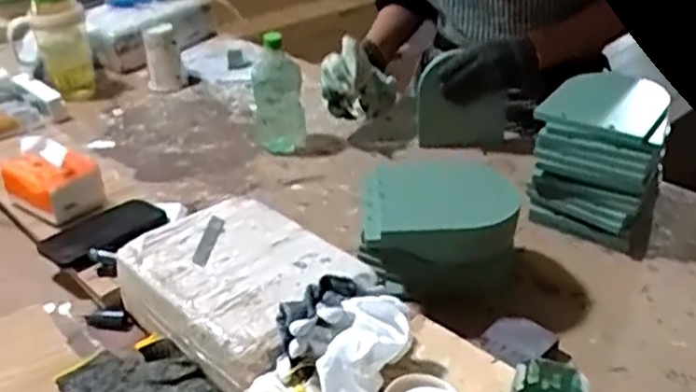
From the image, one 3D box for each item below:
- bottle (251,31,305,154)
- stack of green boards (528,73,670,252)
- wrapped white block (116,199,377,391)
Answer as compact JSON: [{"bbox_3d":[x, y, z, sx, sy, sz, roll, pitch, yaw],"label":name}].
[{"bbox_3d":[-0.110,-0.155,1.145,0.083,0.208,0.084,-3,30,-6],"label":"bottle"},{"bbox_3d":[0.342,-0.045,0.991,0.154,0.195,0.116,19,35,29],"label":"stack of green boards"},{"bbox_3d":[-0.122,0.115,0.842,0.200,0.095,0.277,-27,42,-37],"label":"wrapped white block"}]

